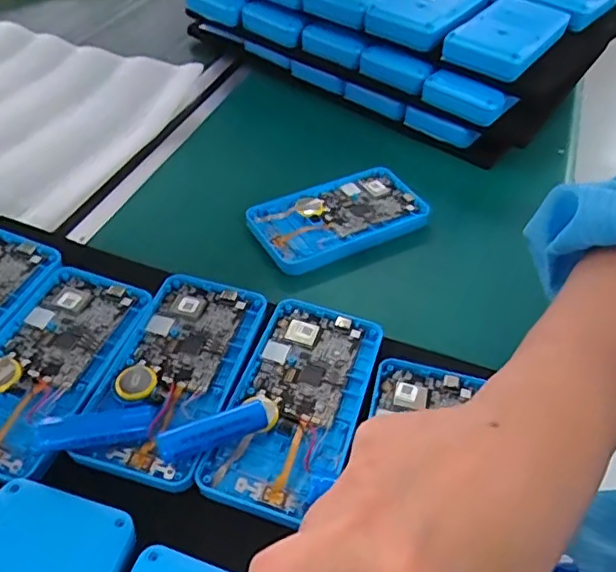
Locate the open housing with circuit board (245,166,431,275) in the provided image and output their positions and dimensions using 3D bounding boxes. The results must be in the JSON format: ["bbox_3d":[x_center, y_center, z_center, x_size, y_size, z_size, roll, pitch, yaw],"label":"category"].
[{"bbox_3d":[0.023,-0.048,0.420,0.123,0.016,0.064,-19,51,-22],"label":"open housing with circuit board"}]

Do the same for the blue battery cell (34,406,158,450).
[{"bbox_3d":[-0.097,0.065,0.272,0.050,0.016,0.016,-9,48,-14],"label":"blue battery cell"}]

